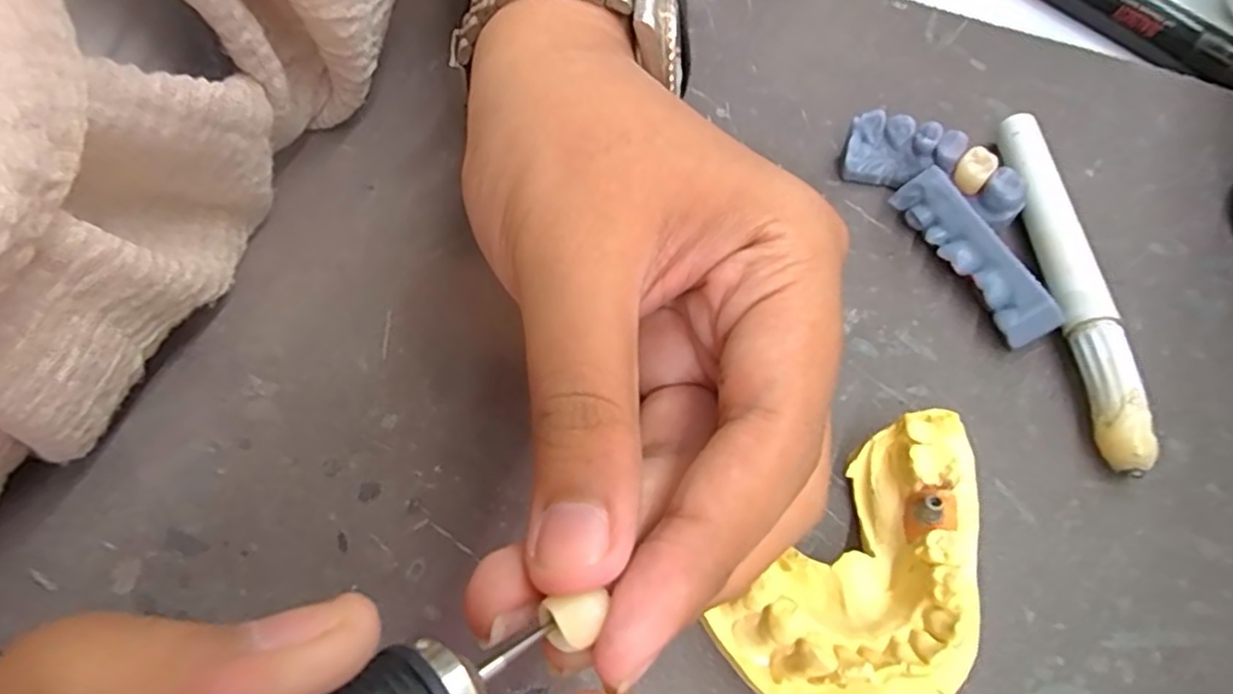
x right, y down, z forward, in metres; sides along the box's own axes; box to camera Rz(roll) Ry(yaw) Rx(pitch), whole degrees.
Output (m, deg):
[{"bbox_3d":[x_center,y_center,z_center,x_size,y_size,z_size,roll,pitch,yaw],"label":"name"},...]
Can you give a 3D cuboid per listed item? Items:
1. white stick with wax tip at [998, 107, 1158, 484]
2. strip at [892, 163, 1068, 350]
[{"bbox_3d":[0.117,-0.018,0.170,0.011,0.014,0.104,1,63,1],"label":"white stick with wax tip"},{"bbox_3d":[0.094,-0.024,0.172,0.011,0.016,0.052,-22,65,-10],"label":"strip"}]

